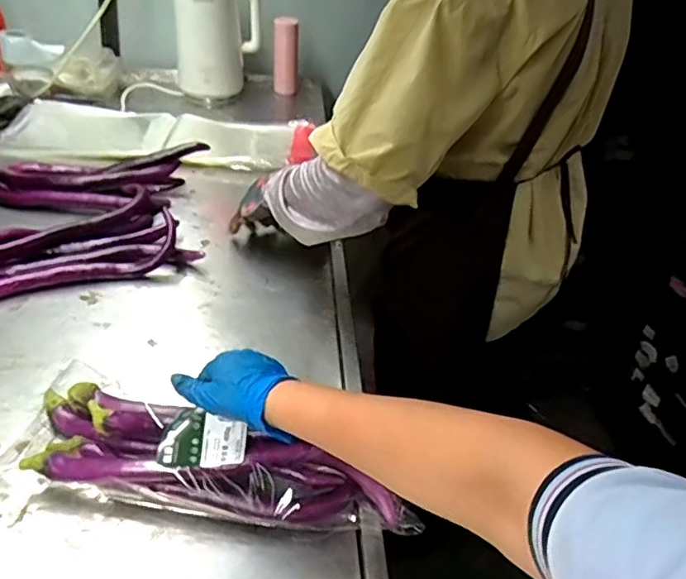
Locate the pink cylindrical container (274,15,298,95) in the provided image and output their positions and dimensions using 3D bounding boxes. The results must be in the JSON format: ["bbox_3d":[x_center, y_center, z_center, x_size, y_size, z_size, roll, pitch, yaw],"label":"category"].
[{"bbox_3d":[-0.136,-0.558,1.422,0.058,0.165,0.067,1,38,-7],"label":"pink cylindrical container"}]

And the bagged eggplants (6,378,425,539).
[{"bbox_3d":[-0.131,0.167,0.578,0.385,0.072,0.116,12,38,10],"label":"bagged eggplants"}]

